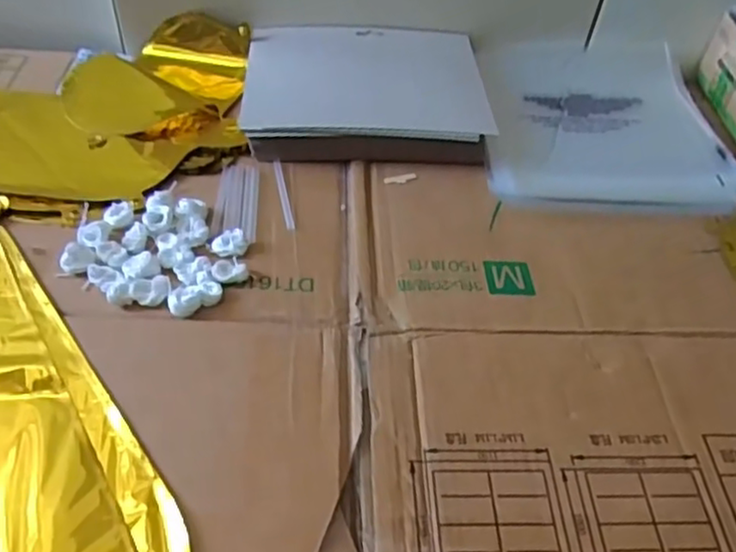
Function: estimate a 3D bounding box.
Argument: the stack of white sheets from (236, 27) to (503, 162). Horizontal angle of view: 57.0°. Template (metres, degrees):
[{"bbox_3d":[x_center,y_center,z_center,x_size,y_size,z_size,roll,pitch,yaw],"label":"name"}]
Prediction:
[{"bbox_3d":[-0.002,-0.167,0.599,0.202,0.029,0.169,1,49,-5],"label":"stack of white sheets"}]

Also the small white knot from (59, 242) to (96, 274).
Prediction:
[{"bbox_3d":[-0.194,-0.011,0.457,0.020,0.010,0.020,10,48,3],"label":"small white knot"}]

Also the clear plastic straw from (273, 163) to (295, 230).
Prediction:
[{"bbox_3d":[-0.065,-0.064,0.529,0.007,0.004,0.078,-7,50,-12],"label":"clear plastic straw"}]

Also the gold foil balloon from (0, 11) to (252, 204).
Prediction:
[{"bbox_3d":[-0.317,-0.158,0.585,0.409,0.018,0.259,2,48,-4],"label":"gold foil balloon"}]

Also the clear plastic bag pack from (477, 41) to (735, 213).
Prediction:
[{"bbox_3d":[0.209,-0.147,0.617,0.212,0.022,0.222,2,48,-4],"label":"clear plastic bag pack"}]

